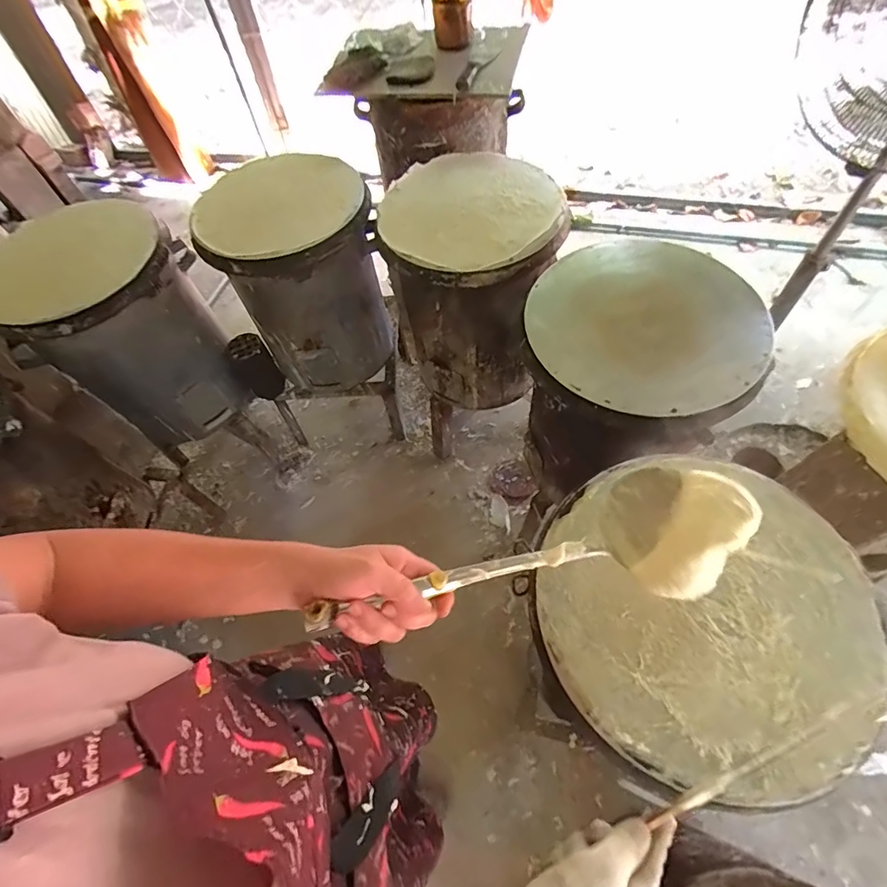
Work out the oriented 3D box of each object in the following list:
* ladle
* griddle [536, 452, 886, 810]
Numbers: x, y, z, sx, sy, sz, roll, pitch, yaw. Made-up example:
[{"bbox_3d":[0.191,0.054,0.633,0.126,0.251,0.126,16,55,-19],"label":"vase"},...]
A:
[{"bbox_3d":[0.074,0.105,0.408,0.358,0.093,0.113,-16,59,-2],"label":"ladle"},{"bbox_3d":[0.313,0.190,0.573,0.378,0.036,0.381,-2,59,3],"label":"griddle"}]

